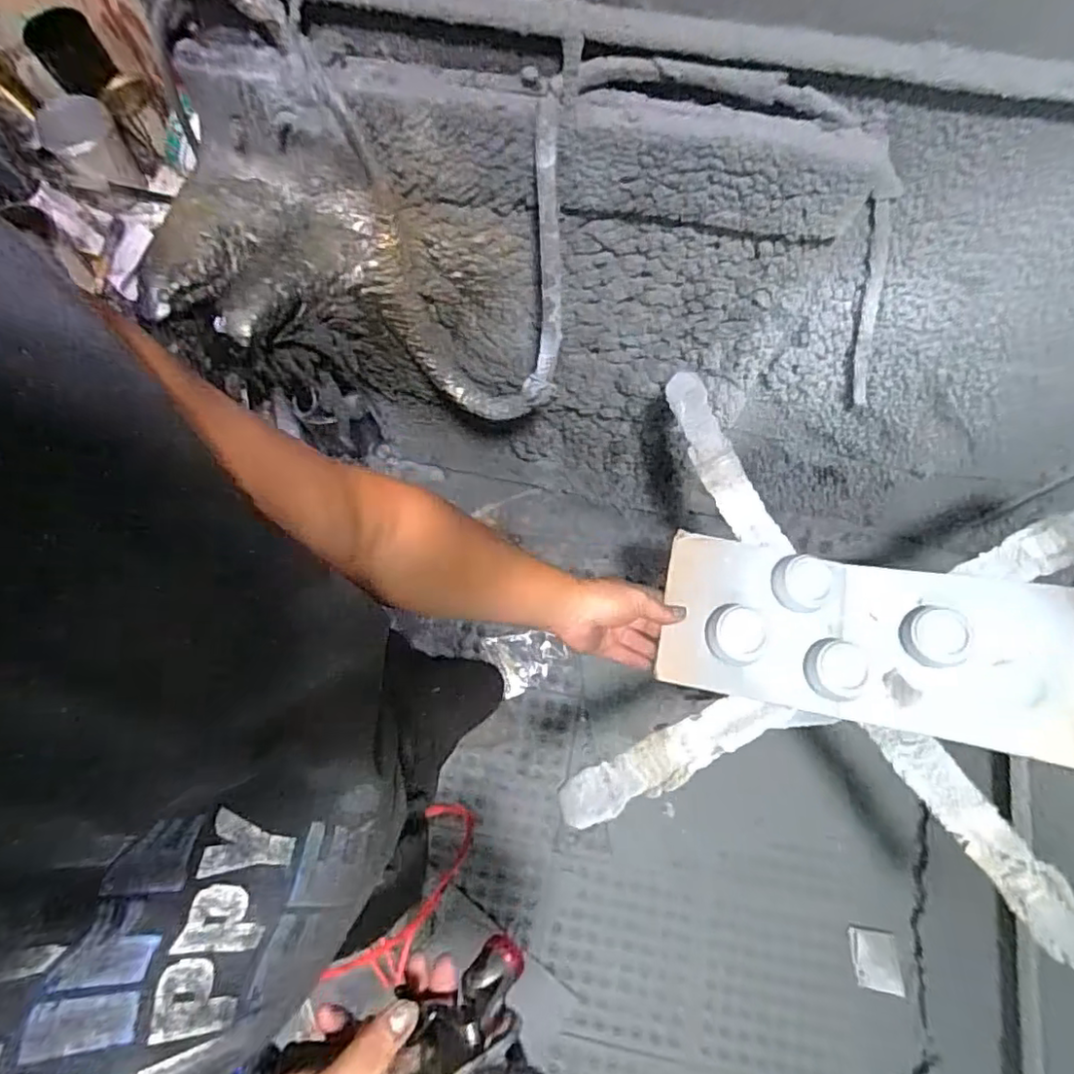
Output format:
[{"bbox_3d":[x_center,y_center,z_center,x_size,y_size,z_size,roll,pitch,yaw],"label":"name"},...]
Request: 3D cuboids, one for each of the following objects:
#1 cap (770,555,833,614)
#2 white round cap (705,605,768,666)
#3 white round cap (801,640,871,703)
[{"bbox_3d":[0.290,0.050,0.675,0.053,0.032,0.059,6,73,4],"label":"cap"},{"bbox_3d":[0.212,0.104,0.657,0.061,0.033,0.059,-1,73,2],"label":"white round cap"},{"bbox_3d":[0.315,0.139,0.650,0.053,0.036,0.057,-1,73,2],"label":"white round cap"}]

